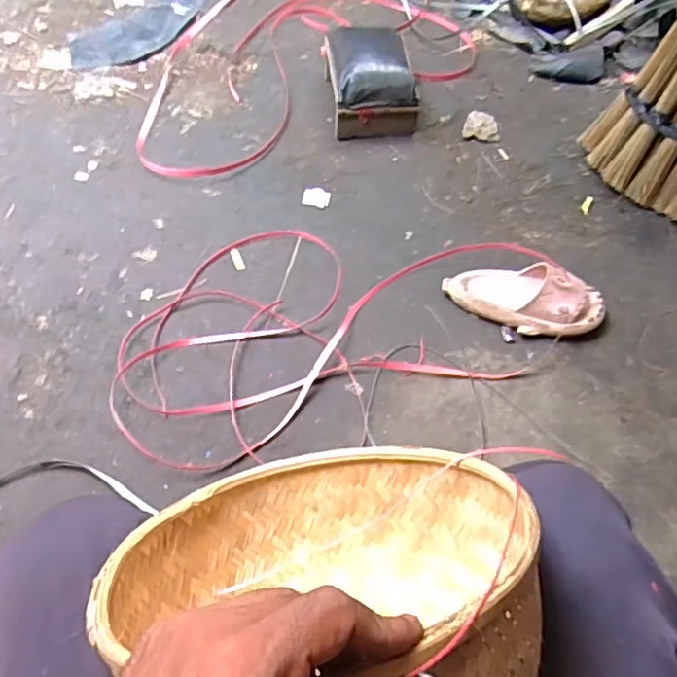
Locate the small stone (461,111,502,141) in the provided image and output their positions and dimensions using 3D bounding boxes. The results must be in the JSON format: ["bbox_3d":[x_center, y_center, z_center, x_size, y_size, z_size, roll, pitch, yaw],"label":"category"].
[{"bbox_3d":[0.325,-0.482,1.389,0.081,0.025,0.067,9,59,3],"label":"small stone"}]

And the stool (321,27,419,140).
[{"bbox_3d":[0.069,-0.578,1.352,0.178,0.158,0.224,-5,59,-5],"label":"stool"}]

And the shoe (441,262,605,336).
[{"bbox_3d":[0.329,-0.072,1.086,0.269,0.084,0.108,10,59,4],"label":"shoe"}]

